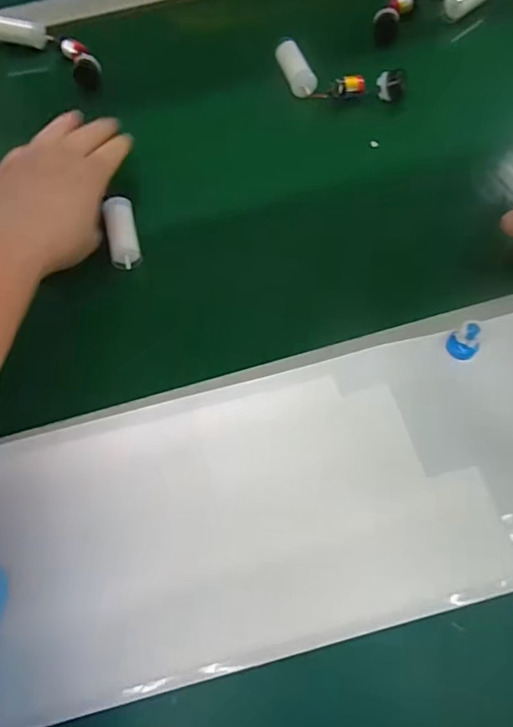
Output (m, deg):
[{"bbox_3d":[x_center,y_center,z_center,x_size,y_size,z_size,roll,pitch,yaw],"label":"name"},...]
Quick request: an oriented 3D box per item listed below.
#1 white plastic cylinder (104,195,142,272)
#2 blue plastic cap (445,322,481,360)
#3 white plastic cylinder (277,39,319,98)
[{"bbox_3d":[-0.097,-0.094,0.368,0.020,0.017,0.054,-12,65,-3],"label":"white plastic cylinder"},{"bbox_3d":[0.127,-0.014,0.311,0.018,0.021,0.015,33,71,16],"label":"blue plastic cap"},{"bbox_3d":[0.032,-0.252,0.435,0.022,0.016,0.056,-21,66,-7],"label":"white plastic cylinder"}]

